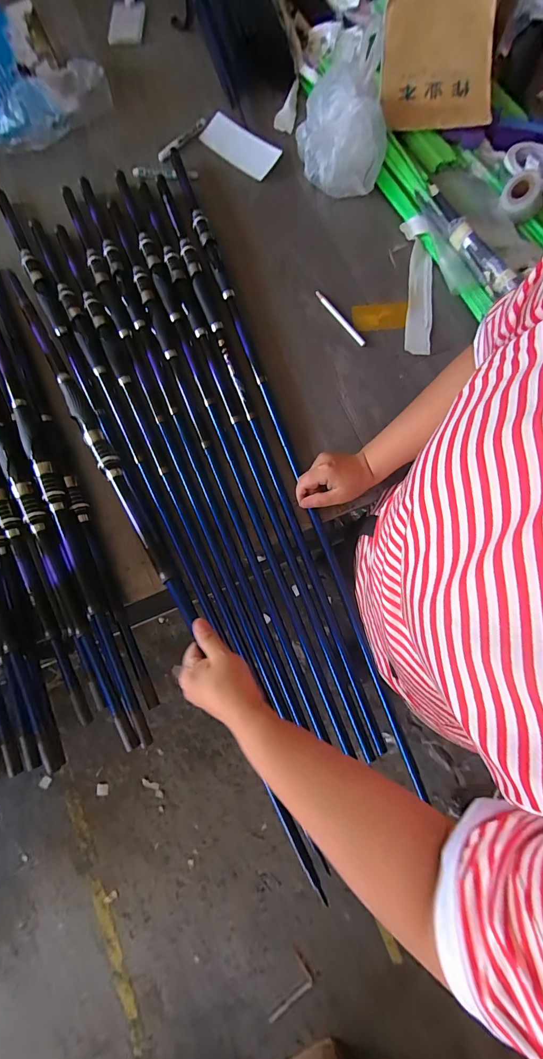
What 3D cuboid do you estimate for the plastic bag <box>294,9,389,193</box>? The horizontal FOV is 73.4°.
[{"bbox_3d":[0.124,-0.721,0.631,0.151,0.116,0.197,4,78,2],"label":"plastic bag"}]

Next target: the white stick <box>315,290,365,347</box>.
[{"bbox_3d":[0.114,-0.351,0.605,0.011,0.016,0.125,-37,80,-7],"label":"white stick"}]

